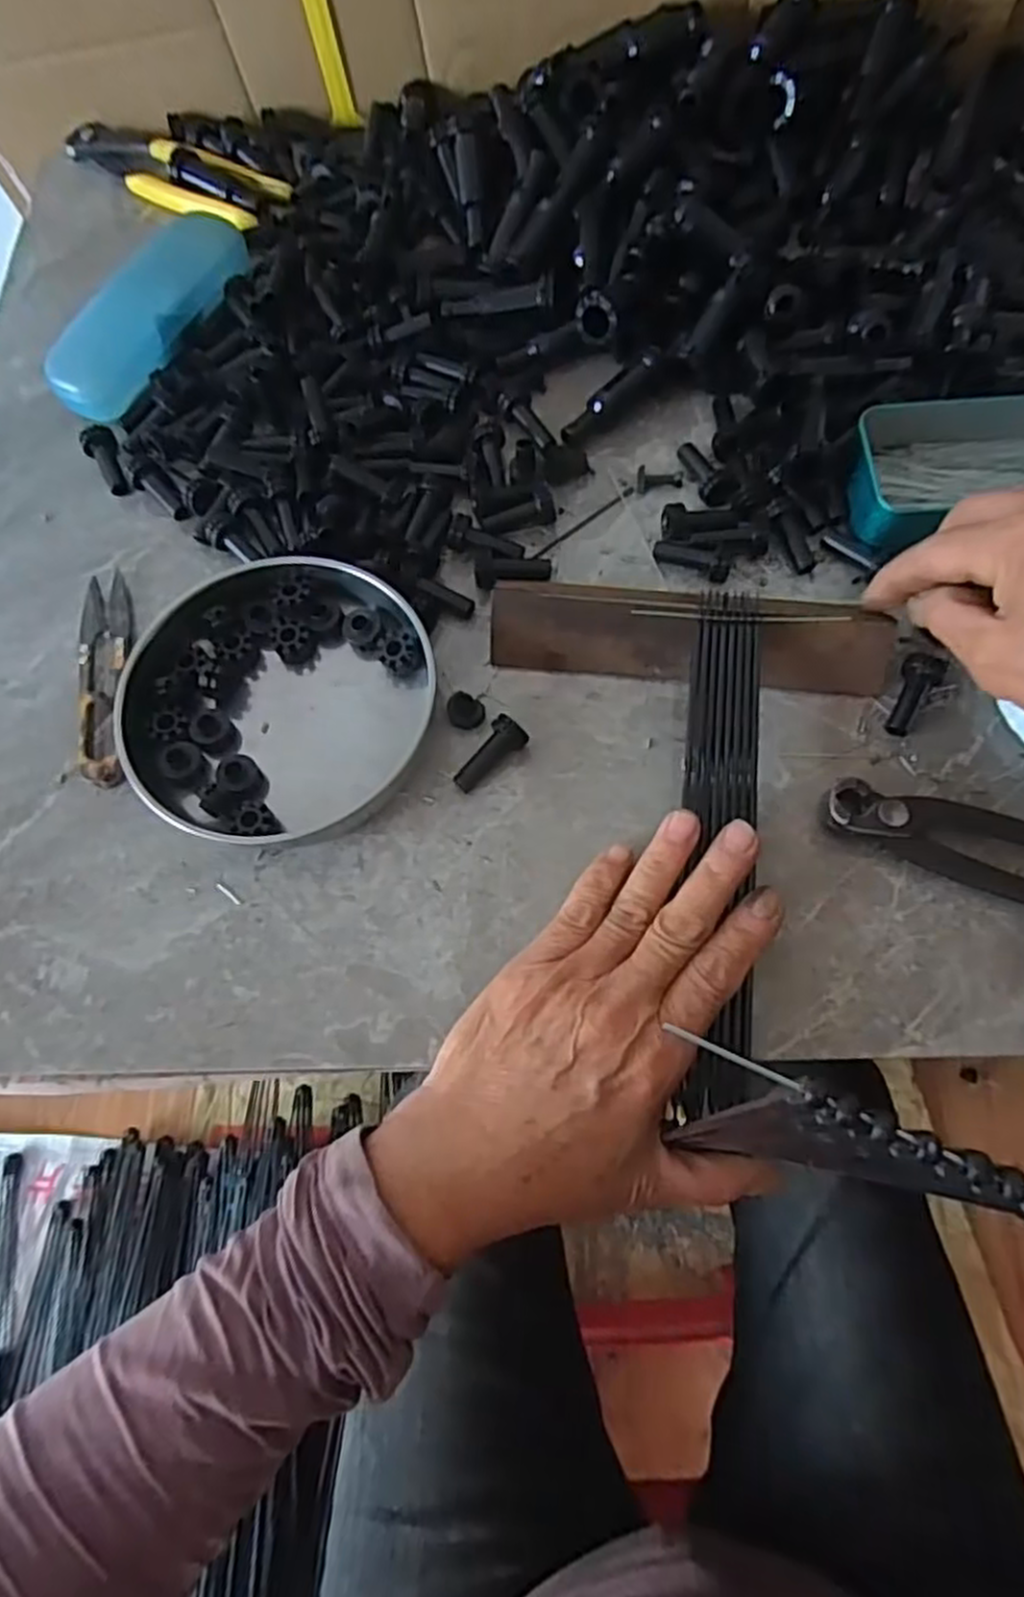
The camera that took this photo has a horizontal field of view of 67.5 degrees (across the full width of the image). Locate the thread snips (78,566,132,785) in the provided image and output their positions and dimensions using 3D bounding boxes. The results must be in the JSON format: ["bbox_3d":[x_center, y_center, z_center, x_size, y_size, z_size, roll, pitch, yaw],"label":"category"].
[{"bbox_3d":[-0.196,-0.060,0.370,0.023,0.008,0.116,-11,69,-2],"label":"thread snips"}]

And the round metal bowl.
[{"bbox_3d":[-0.107,-0.047,0.354,0.132,0.029,0.136,-1,69,2],"label":"round metal bowl"}]

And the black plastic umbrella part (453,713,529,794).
[{"bbox_3d":[-0.010,-0.020,0.347,0.014,0.012,0.039,44,94,16],"label":"black plastic umbrella part"}]

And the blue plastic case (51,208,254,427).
[{"bbox_3d":[-0.202,-0.277,0.436,0.047,0.034,0.148,24,72,11],"label":"blue plastic case"}]

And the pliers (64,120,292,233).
[{"bbox_3d":[-0.223,-0.410,0.500,0.176,0.018,0.057,33,74,14],"label":"pliers"}]

